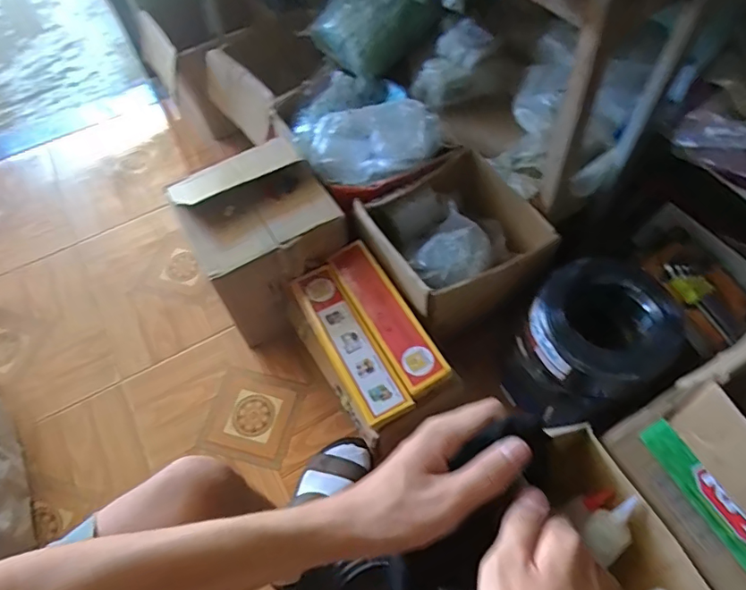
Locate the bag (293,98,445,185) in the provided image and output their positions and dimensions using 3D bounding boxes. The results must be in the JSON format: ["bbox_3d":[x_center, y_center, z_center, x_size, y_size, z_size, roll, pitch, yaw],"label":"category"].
[{"bbox_3d":[-0.007,-0.285,0.922,0.254,0.117,0.103,0,59,3],"label":"bag"}]

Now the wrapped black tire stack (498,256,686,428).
[{"bbox_3d":[0.352,0.090,0.847,0.213,0.188,0.200,-41,65,-20],"label":"wrapped black tire stack"}]

